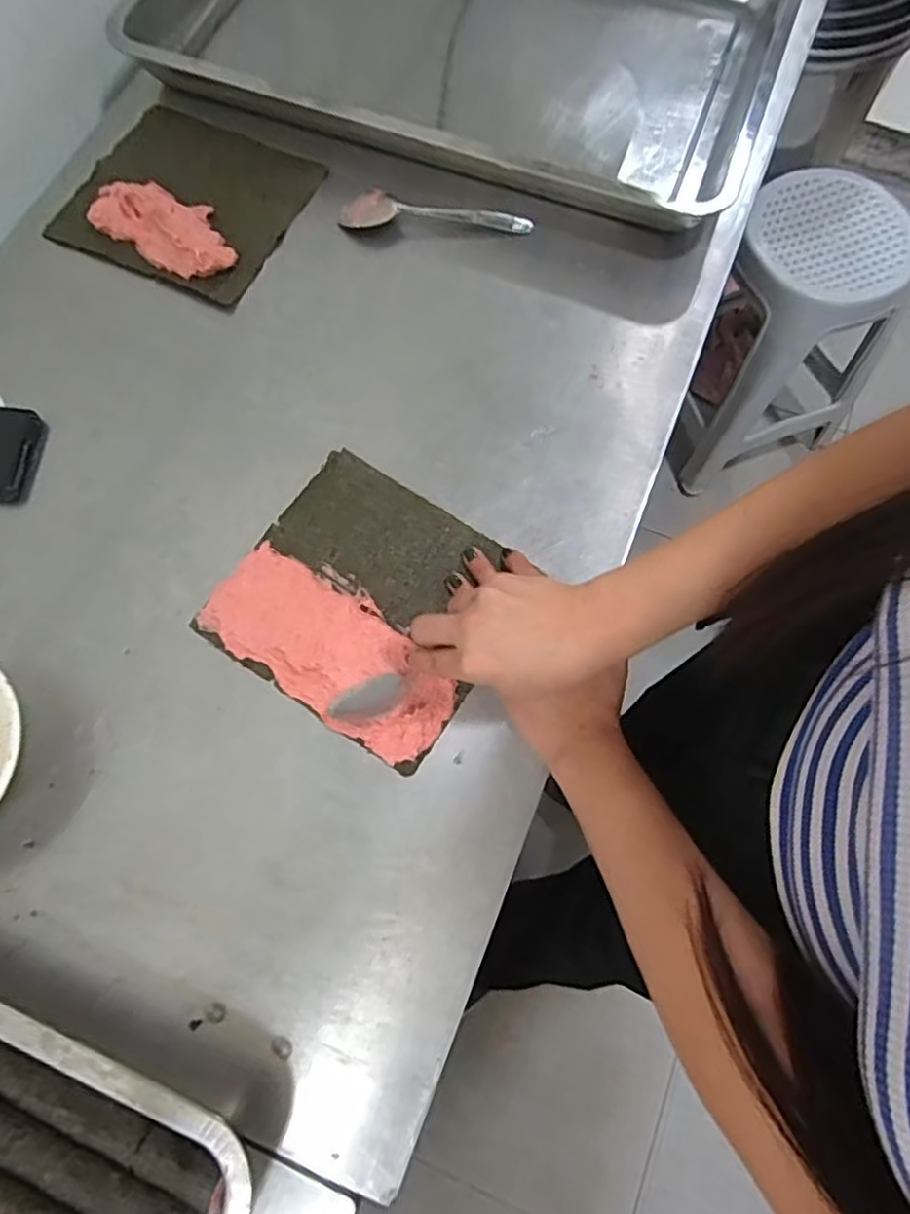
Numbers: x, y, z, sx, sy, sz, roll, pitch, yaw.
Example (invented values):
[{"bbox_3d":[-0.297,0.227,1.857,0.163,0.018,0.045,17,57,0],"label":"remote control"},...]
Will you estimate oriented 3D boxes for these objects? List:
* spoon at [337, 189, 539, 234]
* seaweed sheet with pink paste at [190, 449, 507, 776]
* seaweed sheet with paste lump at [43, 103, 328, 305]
[{"bbox_3d":[-0.017,-0.352,0.587,0.171,0.021,0.031,0,72,-1],"label":"spoon"},{"bbox_3d":[-0.062,-0.007,0.479,0.189,0.013,0.177,32,72,11],"label":"seaweed sheet with pink paste"},{"bbox_3d":[-0.239,-0.376,0.593,0.184,0.033,0.182,24,73,6],"label":"seaweed sheet with paste lump"}]

